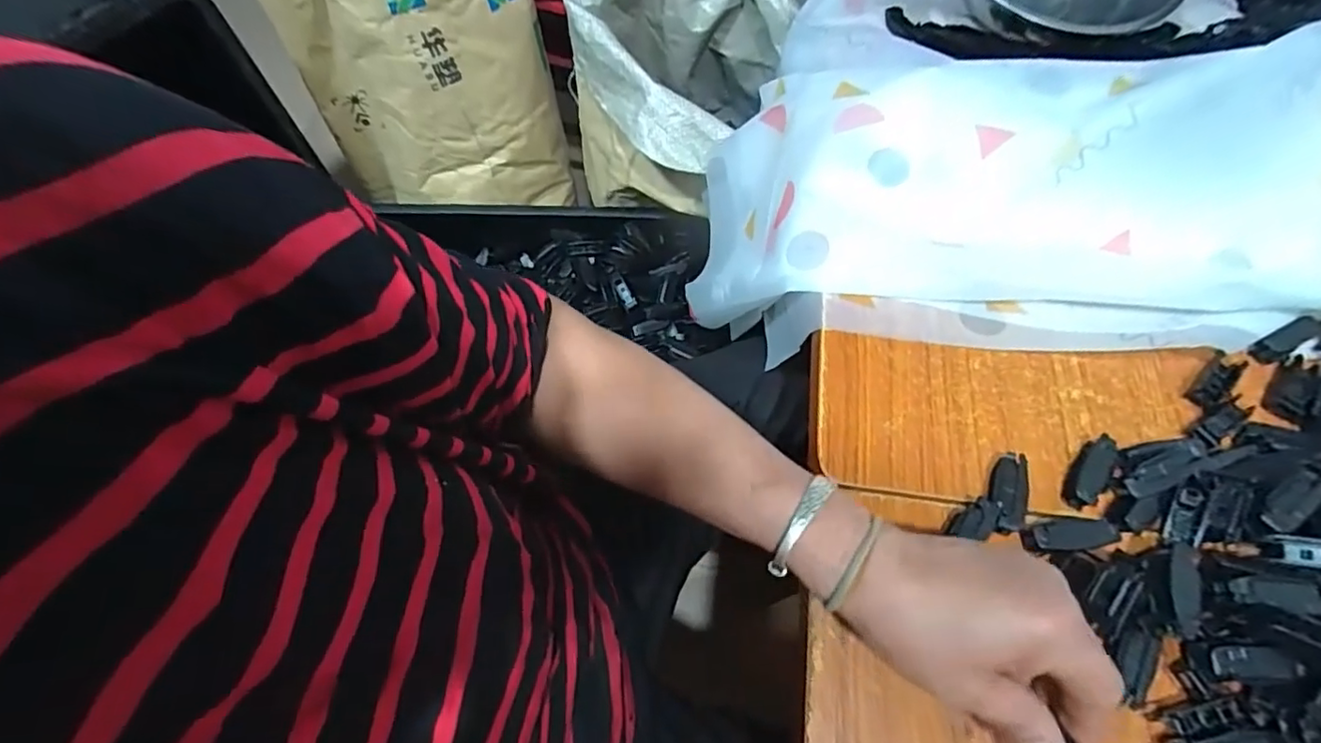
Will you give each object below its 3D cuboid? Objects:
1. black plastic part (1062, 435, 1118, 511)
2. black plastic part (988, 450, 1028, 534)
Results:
[{"bbox_3d":[0.265,0.062,0.374,0.018,0.012,0.048,34,70,15],"label":"black plastic part"},{"bbox_3d":[0.210,0.074,0.369,0.020,0.015,0.050,14,66,6],"label":"black plastic part"}]

